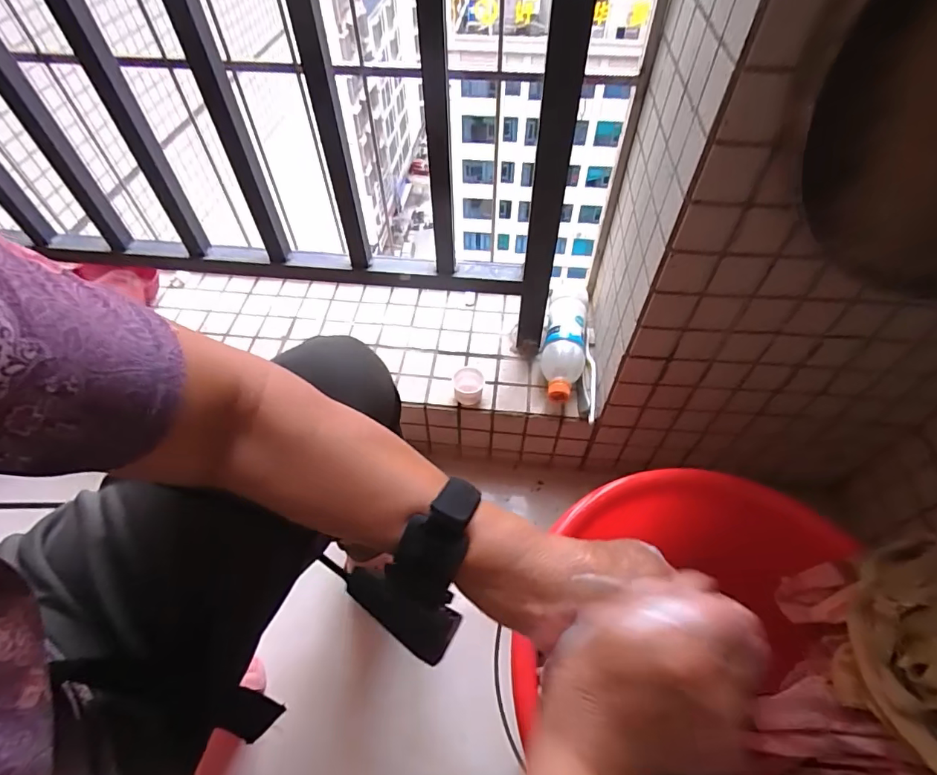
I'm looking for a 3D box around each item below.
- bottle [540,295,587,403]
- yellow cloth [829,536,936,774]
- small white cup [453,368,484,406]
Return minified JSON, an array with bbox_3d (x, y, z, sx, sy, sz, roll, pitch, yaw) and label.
[{"bbox_3d":[0.141,-0.055,0.709,0.058,0.059,0.183,9,54,8],"label":"bottle"},{"bbox_3d":[0.339,0.217,0.340,0.094,0.068,0.182,-12,54,-8],"label":"yellow cloth"},{"bbox_3d":[0.001,0.001,0.688,0.043,0.038,0.040,0,53,1],"label":"small white cup"}]

